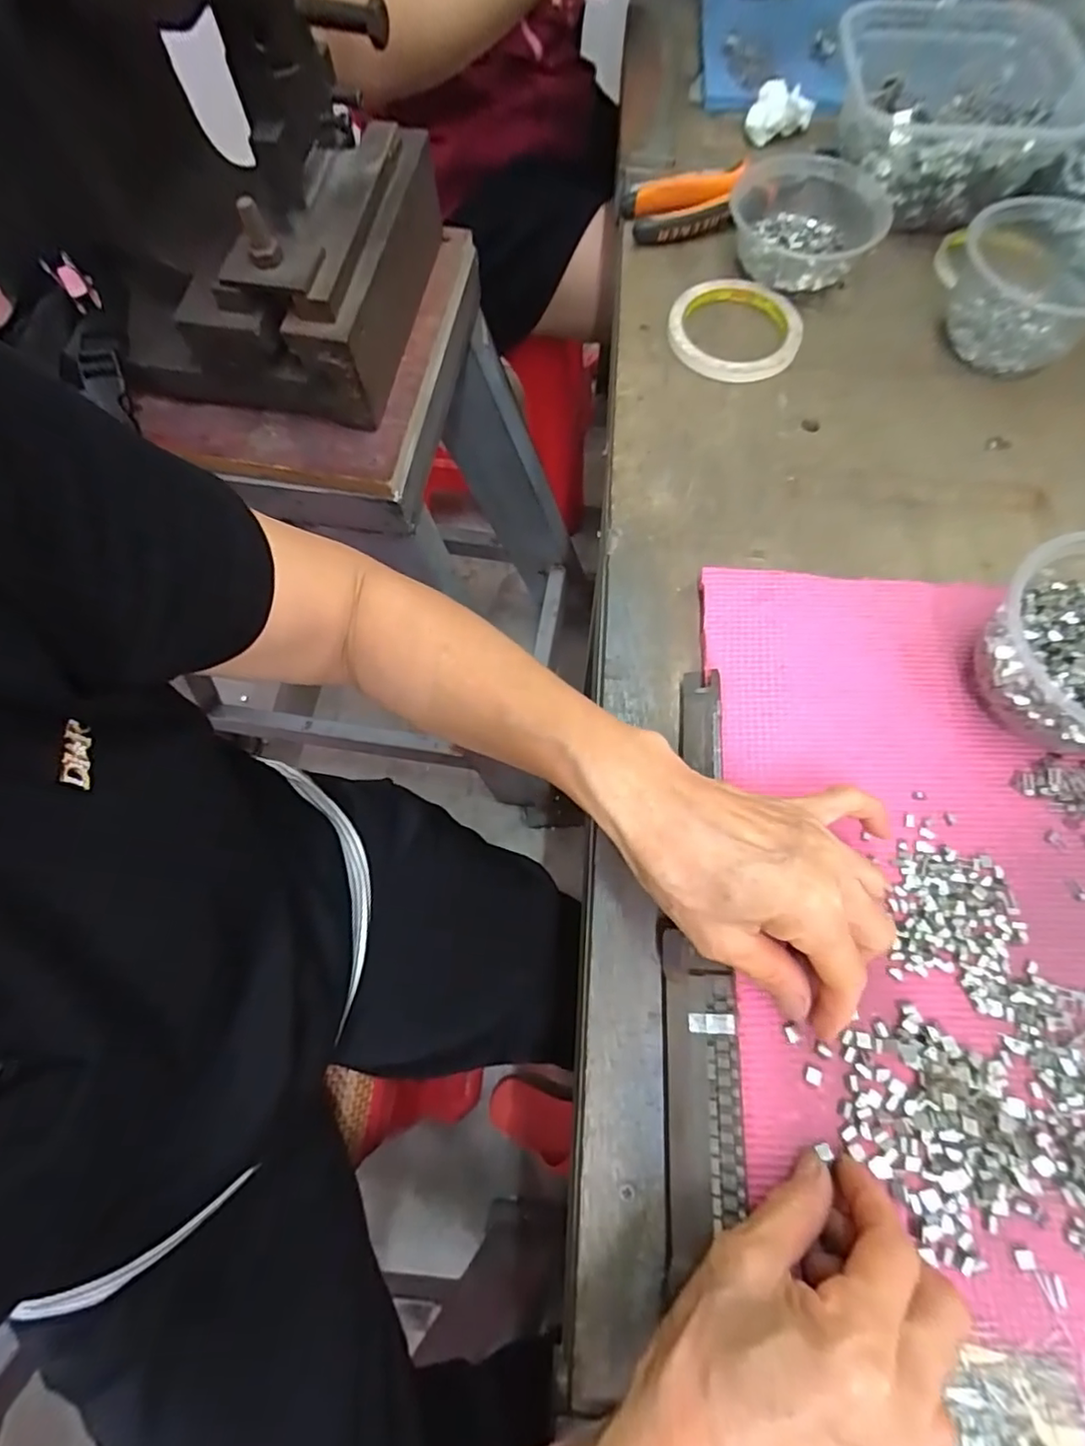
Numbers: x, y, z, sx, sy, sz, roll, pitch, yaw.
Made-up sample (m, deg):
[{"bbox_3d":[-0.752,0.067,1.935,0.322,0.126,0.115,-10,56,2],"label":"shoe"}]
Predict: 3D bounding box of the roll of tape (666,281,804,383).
[{"bbox_3d":[0.146,-0.298,0.458,0.097,0.017,0.097,0,68,1],"label":"roll of tape"}]

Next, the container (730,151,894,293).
[{"bbox_3d":[0.204,-0.386,0.477,0.115,0.046,0.117,19,70,9],"label":"container"}]

